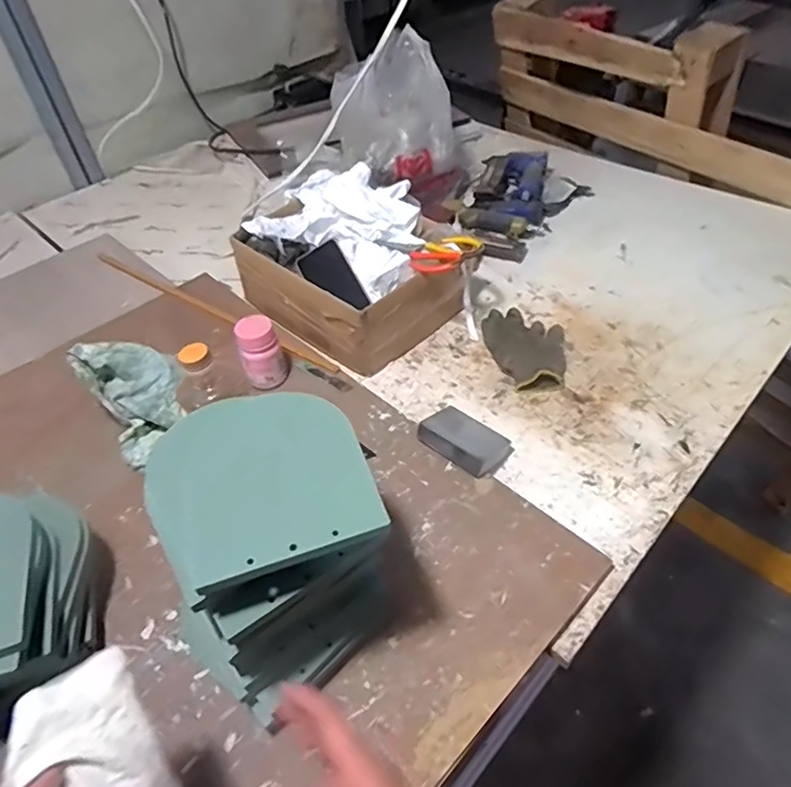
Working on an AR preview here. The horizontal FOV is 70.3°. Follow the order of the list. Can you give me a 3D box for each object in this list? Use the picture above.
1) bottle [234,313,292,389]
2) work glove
[{"bbox_3d":[-0.187,-0.056,0.787,0.060,0.089,0.057,-15,47,-11],"label":"bottle"},{"bbox_3d":[0.197,-0.070,0.846,0.115,0.028,0.171,-1,46,3],"label":"work glove"}]

